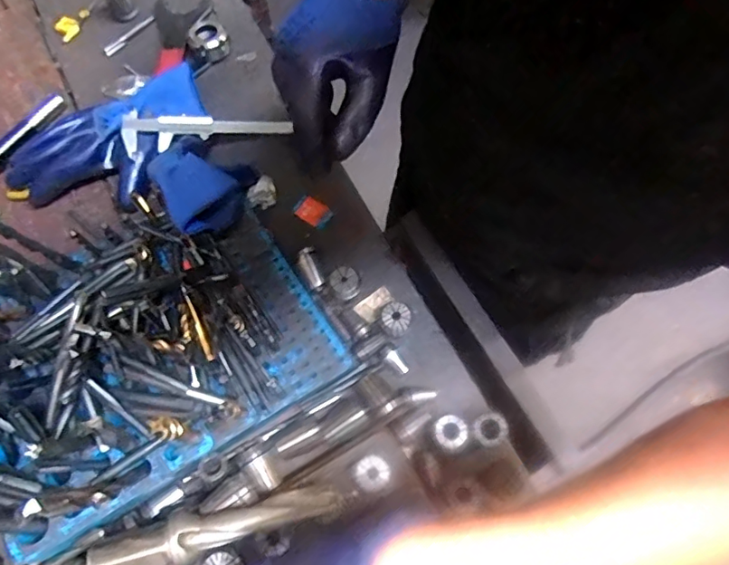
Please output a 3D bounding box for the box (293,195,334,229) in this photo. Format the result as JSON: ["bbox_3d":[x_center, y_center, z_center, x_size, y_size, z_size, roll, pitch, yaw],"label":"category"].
[{"bbox_3d":[-0.056,-0.078,0.572,0.041,0.005,0.031,33,71,12],"label":"box"}]

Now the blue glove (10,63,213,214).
[{"bbox_3d":[-0.266,-0.153,0.564,0.116,0.035,0.223,42,73,14],"label":"blue glove"}]

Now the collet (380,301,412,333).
[{"bbox_3d":[0.029,0.038,0.500,0.027,0.036,0.028,0,68,-1],"label":"collet"}]

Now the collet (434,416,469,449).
[{"bbox_3d":[0.074,0.132,0.458,0.027,0.034,0.026,0,64,-1],"label":"collet"}]

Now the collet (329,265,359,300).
[{"bbox_3d":[-0.019,0.004,0.510,0.027,0.032,0.029,0,68,-1],"label":"collet"}]

